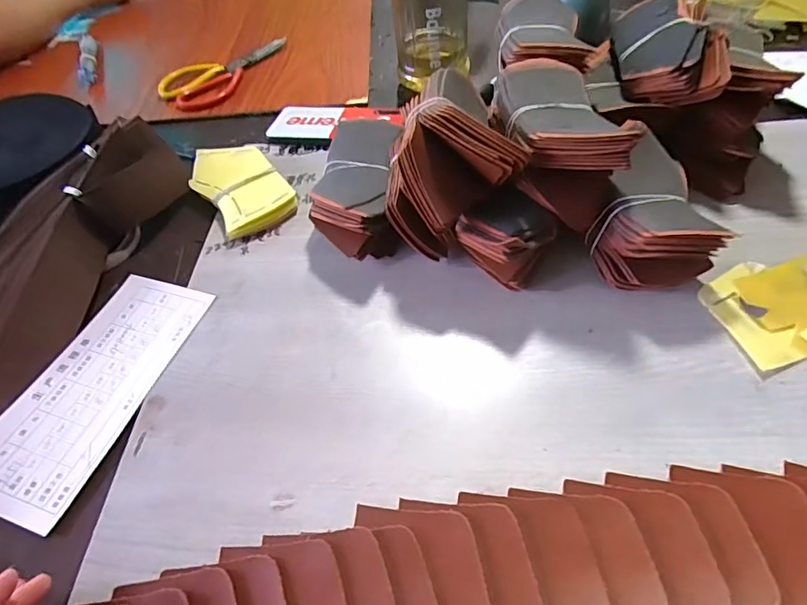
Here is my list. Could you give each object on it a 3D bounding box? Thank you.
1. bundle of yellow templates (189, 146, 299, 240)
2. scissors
[{"bbox_3d":[-0.174,-0.123,0.525,0.080,0.024,0.142,-31,55,-17],"label":"bundle of yellow templates"},{"bbox_3d":[-0.243,-0.333,0.694,0.086,0.027,0.208,25,58,23],"label":"scissors"}]

